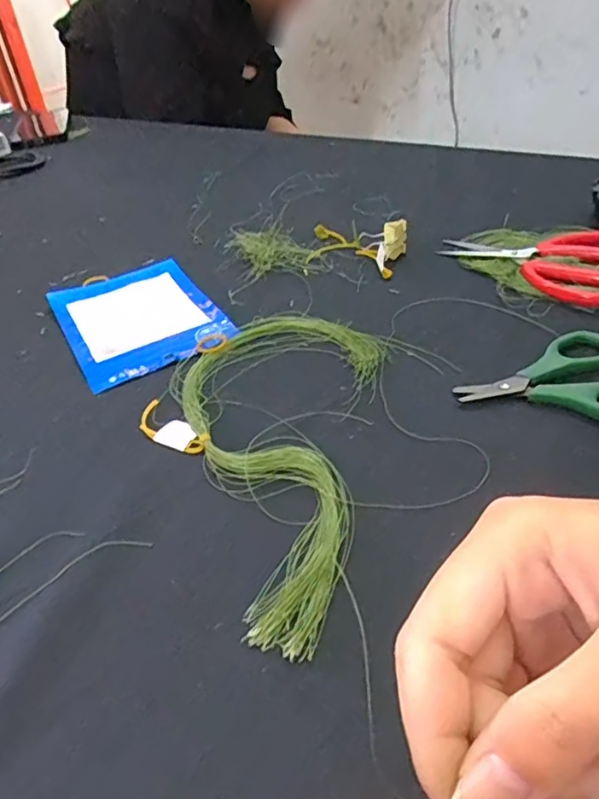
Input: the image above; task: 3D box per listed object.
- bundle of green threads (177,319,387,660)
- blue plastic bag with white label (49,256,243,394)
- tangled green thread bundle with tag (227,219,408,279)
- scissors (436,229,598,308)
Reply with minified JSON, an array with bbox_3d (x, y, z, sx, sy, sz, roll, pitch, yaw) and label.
[{"bbox_3d":[-0.022,0.019,0.299,0.111,0.006,0.216,5,41,14],"label":"bundle of green threads"},{"bbox_3d":[-0.114,-0.060,0.413,0.101,0.008,0.140,-24,43,-19],"label":"blue plastic bag with white label"},{"bbox_3d":[0.012,-0.128,0.462,0.138,0.023,0.078,9,42,18],"label":"tangled green thread bundle with tag"},{"bbox_3d":[0.172,-0.104,0.420,0.139,0.014,0.095,21,47,29],"label":"scissors"}]

